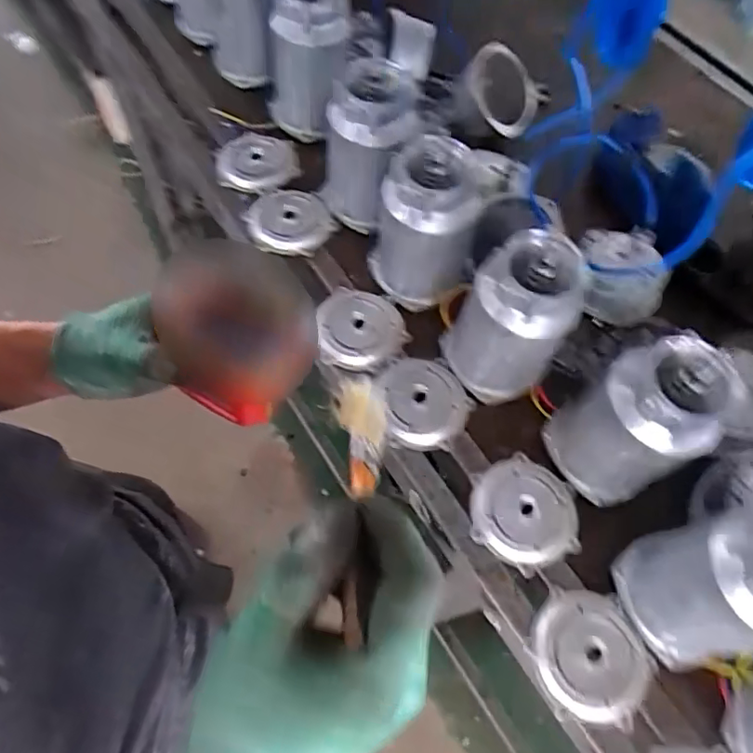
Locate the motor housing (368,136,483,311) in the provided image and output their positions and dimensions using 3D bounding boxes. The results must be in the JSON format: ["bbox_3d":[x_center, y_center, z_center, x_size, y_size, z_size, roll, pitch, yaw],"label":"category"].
[{"bbox_3d":[0.064,-0.193,0.754,0.153,0.241,0.123,7,62,0],"label":"motor housing"}]

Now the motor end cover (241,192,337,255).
[{"bbox_3d":[-0.138,-0.246,0.880,0.135,0.040,0.129,23,63,8],"label":"motor end cover"}]

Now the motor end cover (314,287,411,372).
[{"bbox_3d":[-0.023,-0.067,0.785,0.128,0.024,0.128,16,62,5],"label":"motor end cover"}]

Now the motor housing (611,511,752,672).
[{"bbox_3d":[0.339,0.203,0.537,0.110,0.217,0.131,-2,62,-5],"label":"motor housing"}]

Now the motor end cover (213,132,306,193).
[{"bbox_3d":[-0.202,-0.359,0.934,0.132,0.029,0.140,-15,64,-12],"label":"motor end cover"}]

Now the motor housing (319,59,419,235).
[{"bbox_3d":[-0.013,-0.320,0.801,0.124,0.213,0.118,-6,62,-7],"label":"motor housing"}]

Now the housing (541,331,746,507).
[{"bbox_3d":[0.285,0.047,0.618,0.109,0.210,0.131,-20,65,-14],"label":"housing"}]

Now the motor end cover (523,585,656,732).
[{"bbox_3d":[0.232,0.300,0.600,0.115,0.021,0.134,-21,65,-15],"label":"motor end cover"}]

